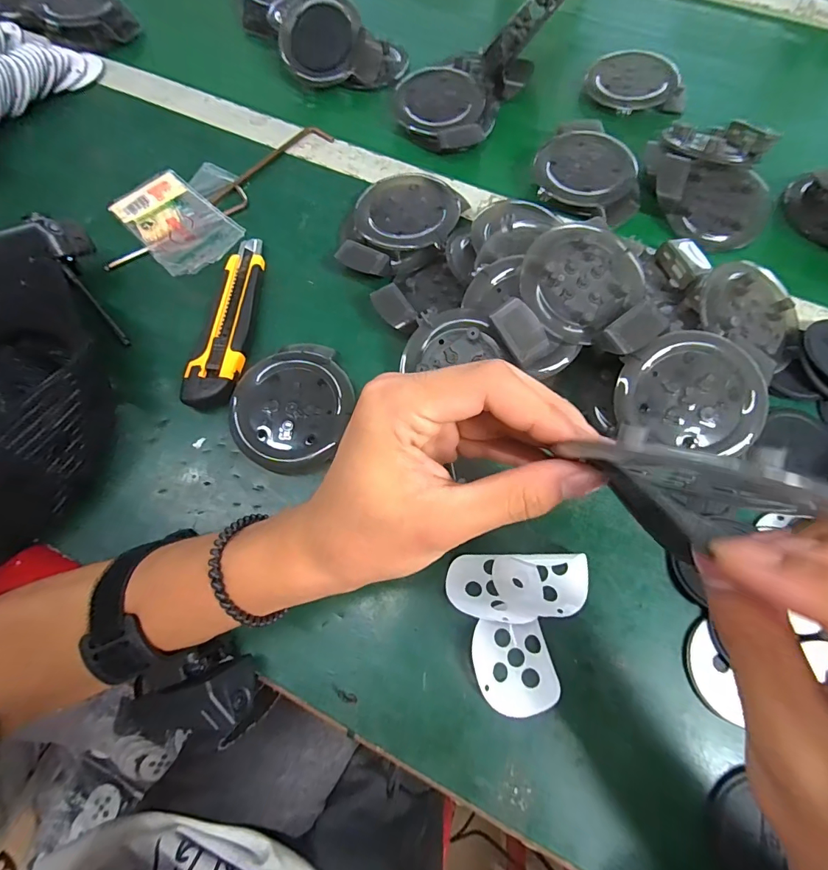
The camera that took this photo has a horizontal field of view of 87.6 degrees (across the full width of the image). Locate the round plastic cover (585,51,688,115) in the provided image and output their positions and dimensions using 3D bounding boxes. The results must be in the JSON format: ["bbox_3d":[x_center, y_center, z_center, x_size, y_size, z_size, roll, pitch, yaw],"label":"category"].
[{"bbox_3d":[0.231,-0.367,0.450,0.074,0.024,0.090,-25,71,-8],"label":"round plastic cover"}]

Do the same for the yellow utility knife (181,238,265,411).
[{"bbox_3d":[-0.149,-0.097,0.348,0.041,0.016,0.159,3,70,2],"label":"yellow utility knife"}]

